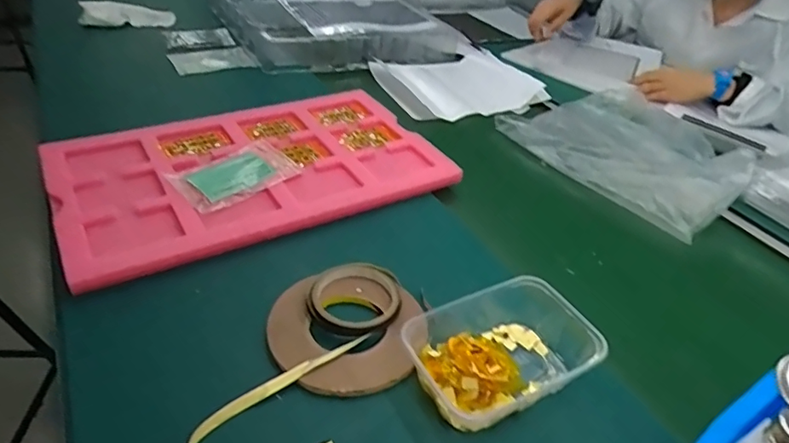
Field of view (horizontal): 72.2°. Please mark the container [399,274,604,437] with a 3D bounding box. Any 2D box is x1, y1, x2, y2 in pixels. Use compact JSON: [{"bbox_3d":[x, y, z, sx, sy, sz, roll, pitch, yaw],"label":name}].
[{"bbox_3d":[0.097,0.117,0.501,0.175,0.056,0.116,-11,40,-22],"label":"container"}]

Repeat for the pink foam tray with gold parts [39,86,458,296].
[{"bbox_3d":[-0.205,-0.081,0.754,0.476,0.035,0.320,-18,40,-24],"label":"pink foam tray with gold parts"}]

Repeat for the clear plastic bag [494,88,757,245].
[{"bbox_3d":[0.373,-0.127,0.856,0.265,0.045,0.366,-13,41,-25],"label":"clear plastic bag"}]

